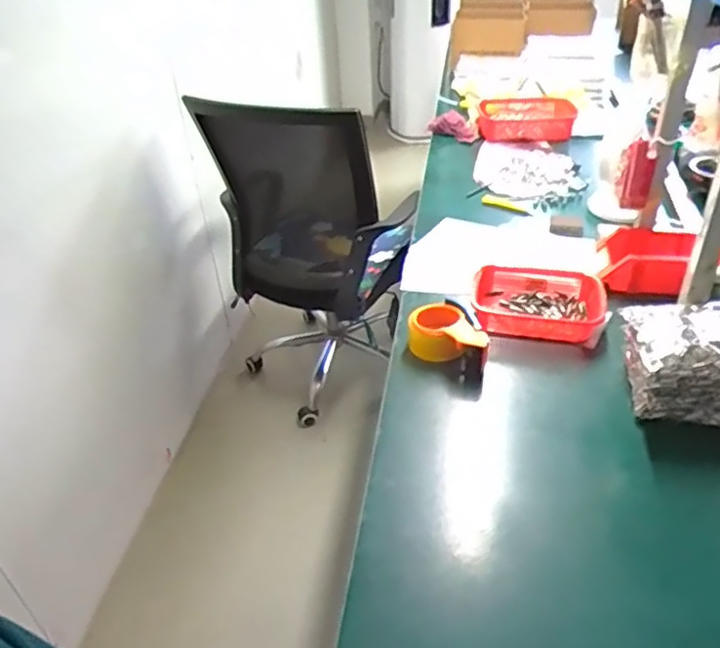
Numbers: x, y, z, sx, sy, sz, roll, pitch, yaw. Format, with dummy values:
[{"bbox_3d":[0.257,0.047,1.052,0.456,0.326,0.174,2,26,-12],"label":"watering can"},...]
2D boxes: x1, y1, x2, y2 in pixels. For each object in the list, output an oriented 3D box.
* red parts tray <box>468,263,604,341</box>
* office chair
[{"bbox_3d":[0.318,-0.039,1.109,0.227,0.044,0.188,3,37,8],"label":"red parts tray"},{"bbox_3d":[-0.131,-0.214,1.858,0.543,0.988,0.607,-9,37,-8],"label":"office chair"}]

